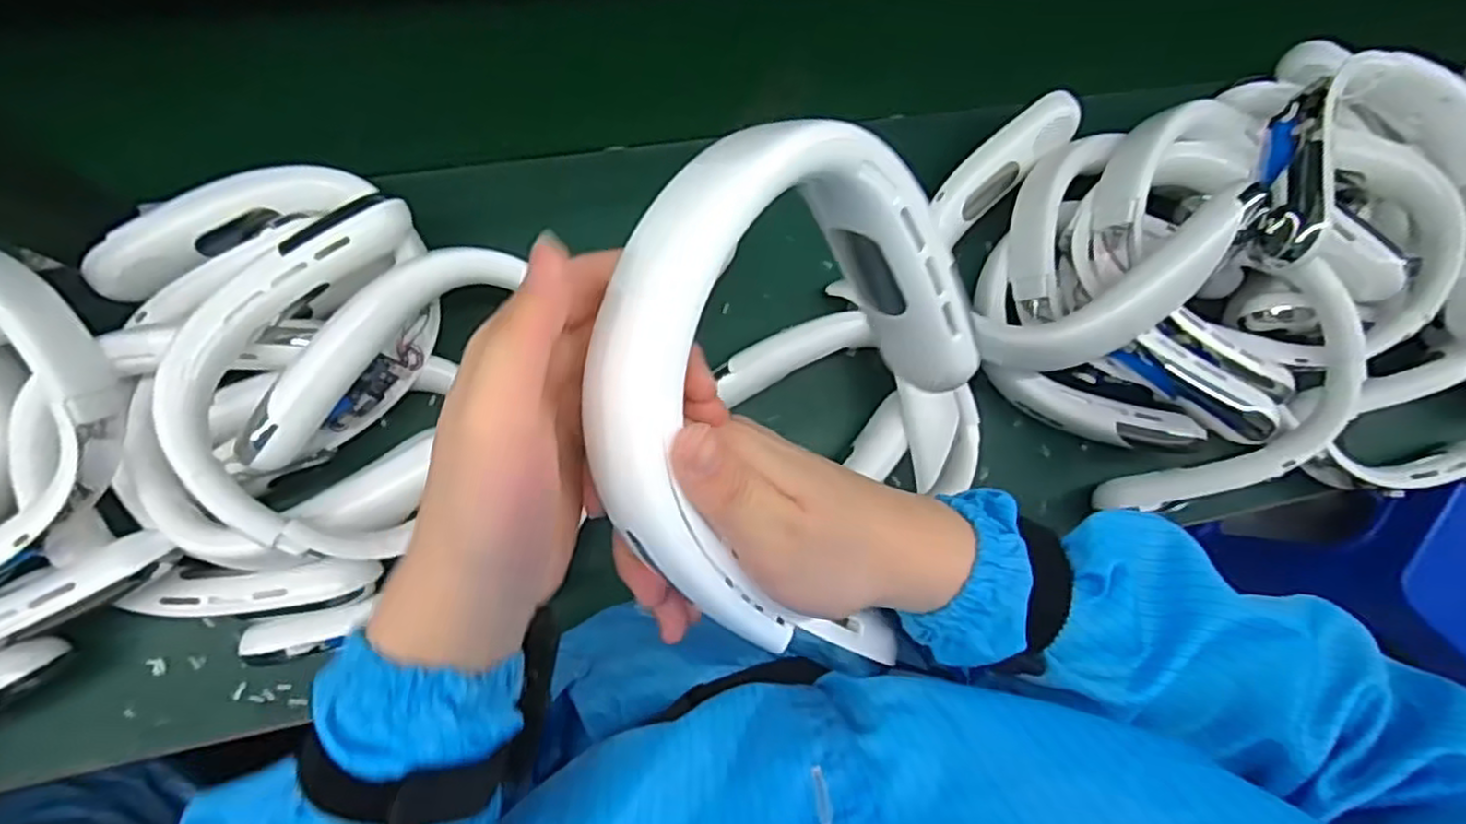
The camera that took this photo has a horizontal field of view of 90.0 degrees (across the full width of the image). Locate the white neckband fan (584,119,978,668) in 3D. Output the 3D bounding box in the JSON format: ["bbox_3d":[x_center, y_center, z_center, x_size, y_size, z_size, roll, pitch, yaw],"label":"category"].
[{"bbox_3d":[0.027,-0.012,0.285,0.192,0.046,0.185,-6,98,-43],"label":"white neckband fan"}]

